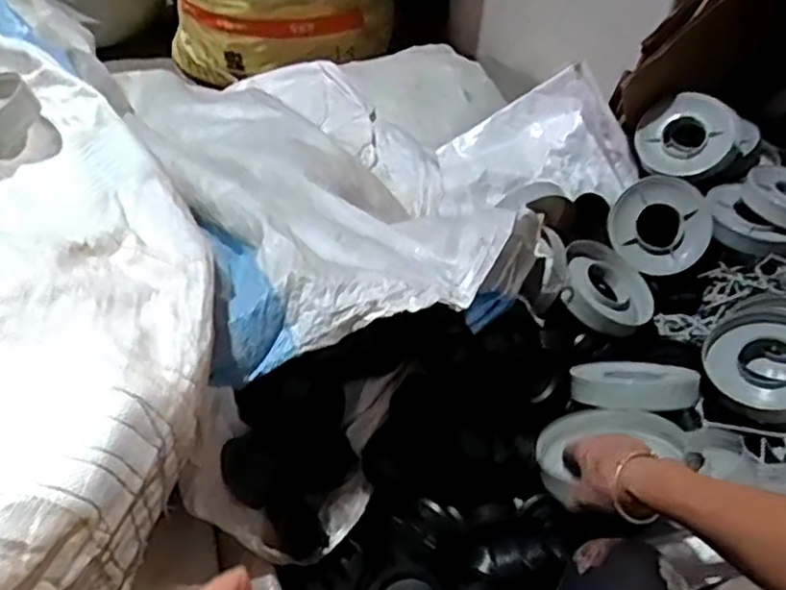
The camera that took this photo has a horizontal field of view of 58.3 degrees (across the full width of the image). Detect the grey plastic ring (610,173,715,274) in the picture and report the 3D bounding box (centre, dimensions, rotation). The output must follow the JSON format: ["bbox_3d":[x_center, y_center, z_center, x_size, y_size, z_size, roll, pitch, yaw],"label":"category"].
[{"bbox_3d":[0.431,-0.112,1.132,0.161,0.039,0.150,0,83,0],"label":"grey plastic ring"}]

